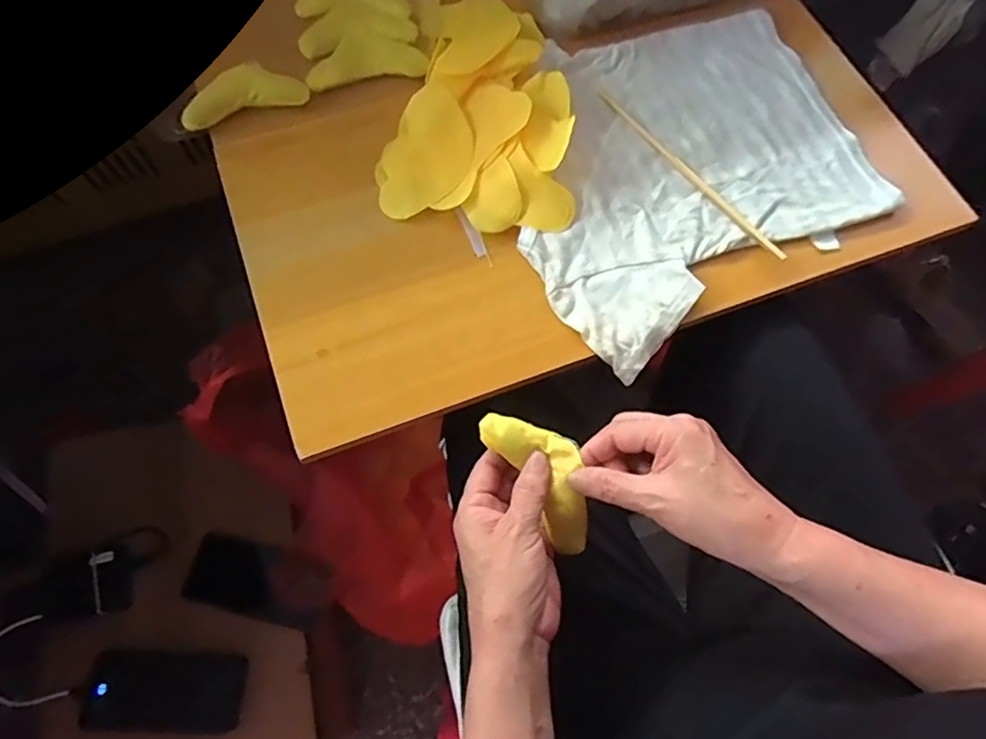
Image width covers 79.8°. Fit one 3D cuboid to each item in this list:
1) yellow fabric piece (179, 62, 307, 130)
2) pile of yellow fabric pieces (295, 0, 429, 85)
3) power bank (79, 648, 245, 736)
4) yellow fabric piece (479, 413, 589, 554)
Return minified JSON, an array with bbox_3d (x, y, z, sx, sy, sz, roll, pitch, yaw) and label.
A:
[{"bbox_3d":[-0.222,-0.246,0.523,0.107,0.016,0.044,-17,70,-9],"label":"yellow fabric piece"},{"bbox_3d":[-0.129,-0.325,0.558,0.105,0.014,0.130,-14,70,-8],"label":"pile of yellow fabric pieces"},{"bbox_3d":[-0.349,0.340,0.624,0.154,0.012,0.075,5,68,-1],"label":"power bank"},{"bbox_3d":[0.037,0.071,0.391,0.041,0.039,0.107,-32,89,-14],"label":"yellow fabric piece"}]

